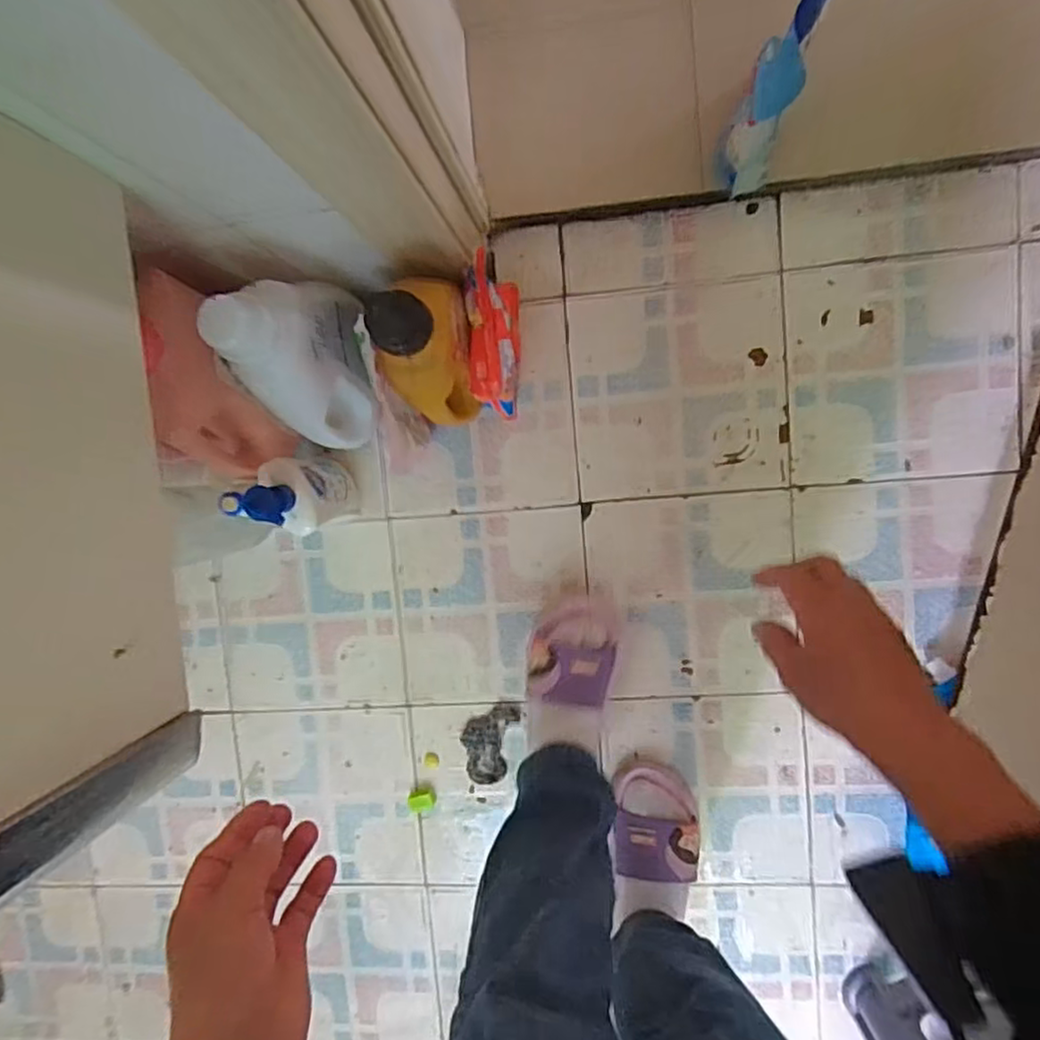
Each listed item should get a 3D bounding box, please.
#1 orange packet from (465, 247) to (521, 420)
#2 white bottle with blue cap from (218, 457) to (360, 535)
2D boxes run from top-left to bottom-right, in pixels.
[{"bbox_3d":[-0.030,-0.196,0.756,0.053,0.116,0.156,-4,95,8],"label":"orange packet"},{"bbox_3d":[-0.243,-0.028,0.755,0.065,0.196,0.081,1,96,7],"label":"white bottle with blue cap"}]

